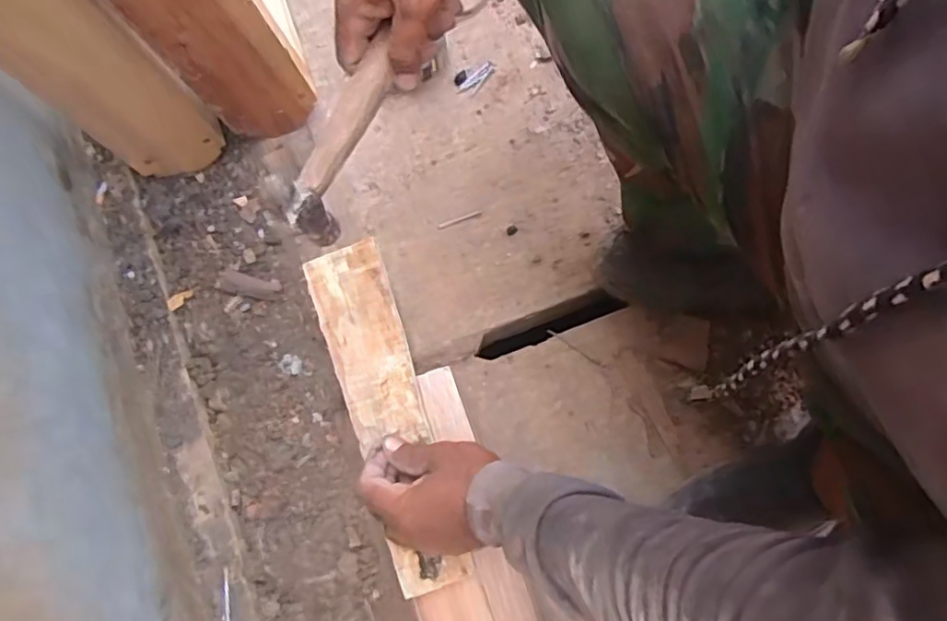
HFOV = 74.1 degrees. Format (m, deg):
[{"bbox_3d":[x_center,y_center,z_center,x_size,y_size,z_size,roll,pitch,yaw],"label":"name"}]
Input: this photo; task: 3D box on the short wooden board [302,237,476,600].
[{"bbox_3d":[-0.086,0.092,0.600,0.077,0.018,0.332,-18,74,-3],"label":"short wooden board"}]

